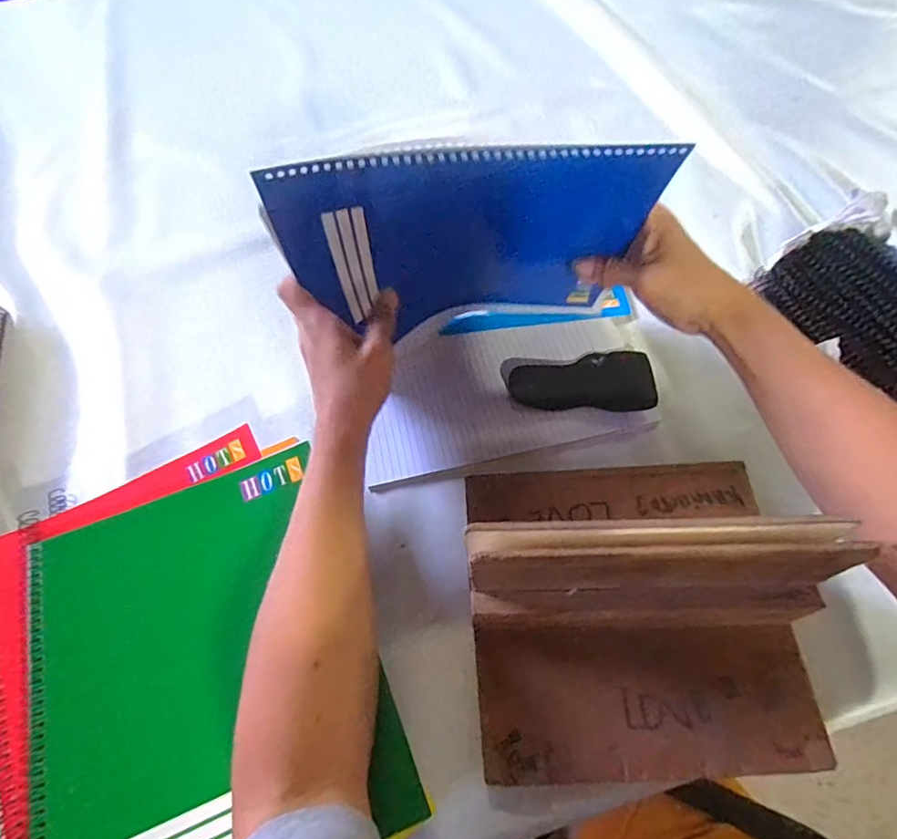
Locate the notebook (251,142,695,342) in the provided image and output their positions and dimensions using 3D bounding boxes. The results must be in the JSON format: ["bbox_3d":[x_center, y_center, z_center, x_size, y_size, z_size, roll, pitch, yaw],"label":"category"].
[{"bbox_3d":[0.014,-0.118,0.384,0.237,0.187,0.030,-6,77,-3],"label":"notebook"}]

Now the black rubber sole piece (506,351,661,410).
[{"bbox_3d":[0.114,-0.035,0.459,0.117,0.013,0.055,2,61,5],"label":"black rubber sole piece"}]

